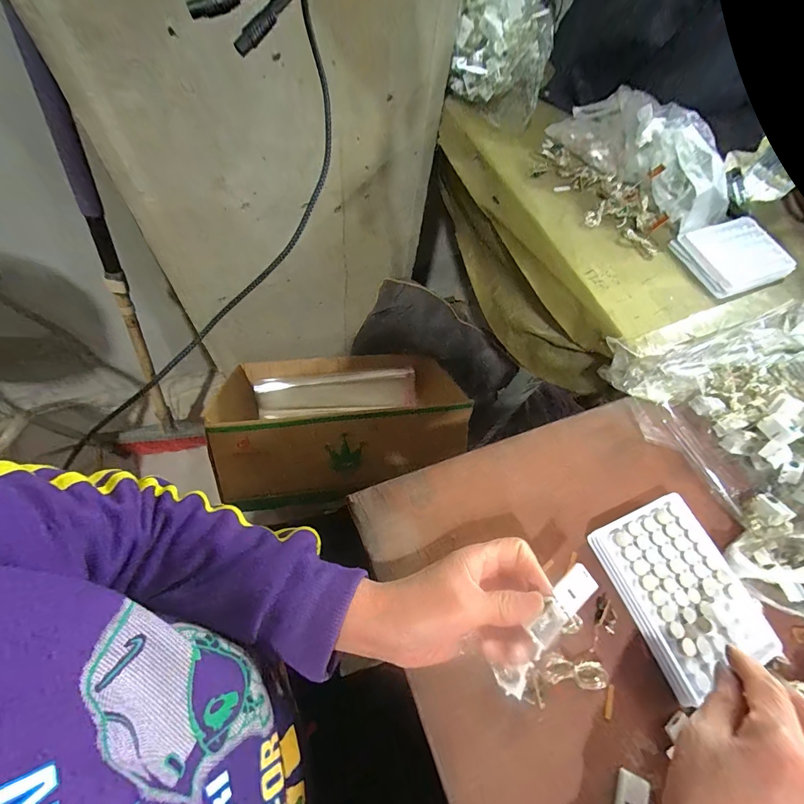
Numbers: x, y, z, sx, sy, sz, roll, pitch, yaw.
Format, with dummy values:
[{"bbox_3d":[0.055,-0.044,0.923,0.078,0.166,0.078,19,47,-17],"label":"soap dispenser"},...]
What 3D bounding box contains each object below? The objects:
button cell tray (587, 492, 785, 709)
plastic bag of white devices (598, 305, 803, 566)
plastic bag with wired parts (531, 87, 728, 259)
[{"bbox_3d":[0.228,0.150,0.308,0.099,0.017,0.128,-19,67,-10],"label":"button cell tray"},{"bbox_3d":[0.386,0.006,0.365,0.284,0.061,0.231,-11,66,-13],"label":"plastic bag of white devices"},{"bbox_3d":[0.282,-0.317,0.478,0.173,0.071,0.259,-27,70,-19],"label":"plastic bag with wired parts"}]

